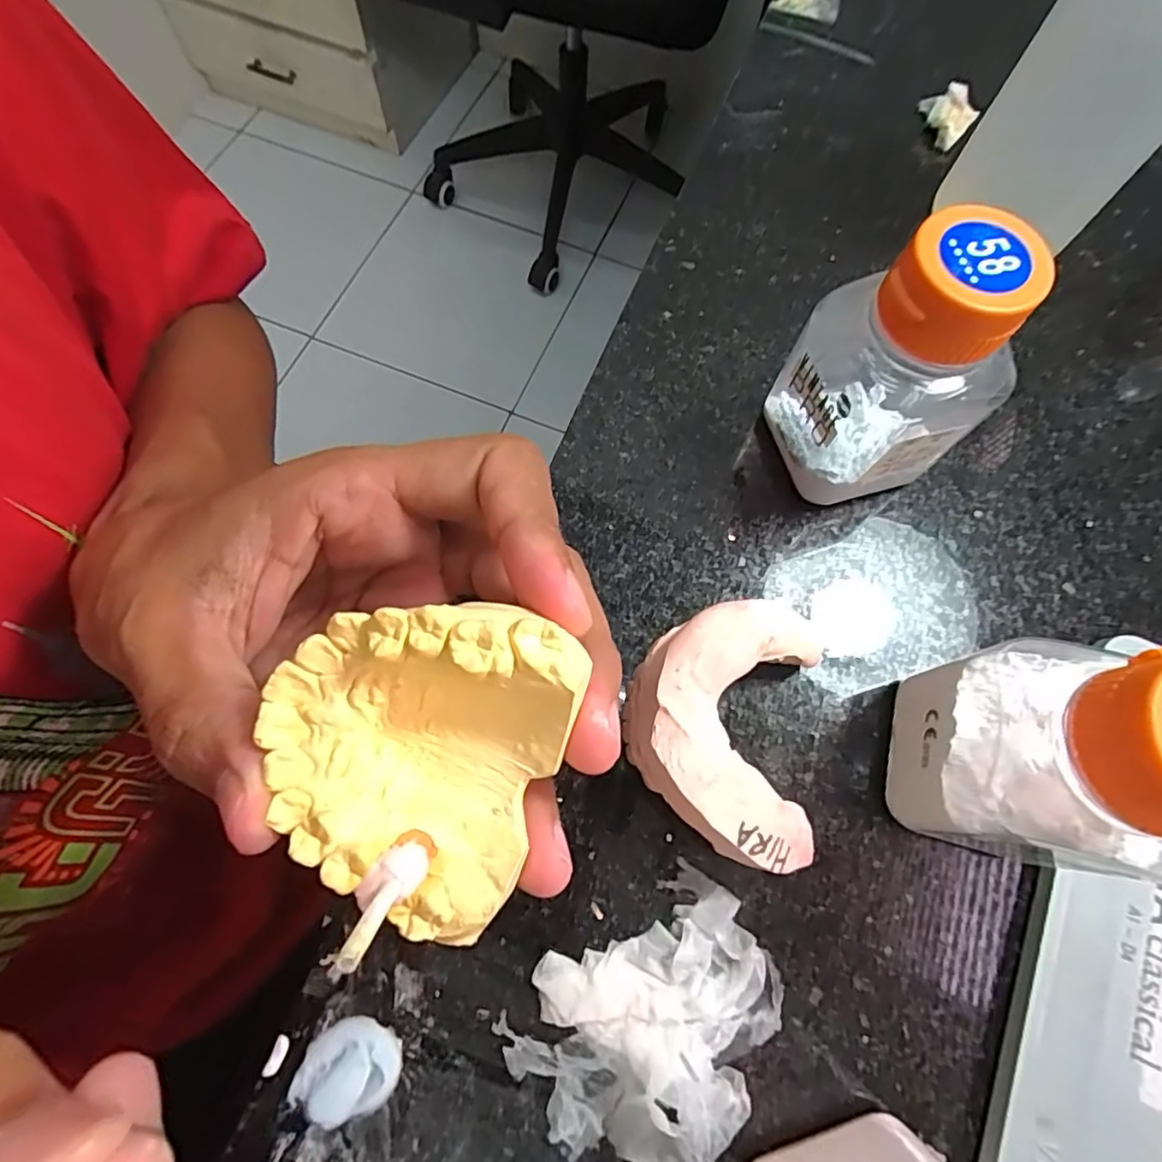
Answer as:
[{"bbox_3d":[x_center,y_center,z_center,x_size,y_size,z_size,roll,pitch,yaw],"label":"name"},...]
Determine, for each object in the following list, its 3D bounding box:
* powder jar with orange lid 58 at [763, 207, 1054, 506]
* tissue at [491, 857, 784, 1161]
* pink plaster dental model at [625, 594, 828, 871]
[{"bbox_3d":[0.078,-0.052,0.157,0.035,0.074,0.038,-14,72,-7],"label":"powder jar with orange lid 58"},{"bbox_3d":[0.018,0.100,0.137,0.060,0.008,0.050,-42,77,-14],"label":"tissue"},{"bbox_3d":[0.034,0.036,0.151,0.046,0.025,0.059,7,71,1],"label":"pink plaster dental model"}]

